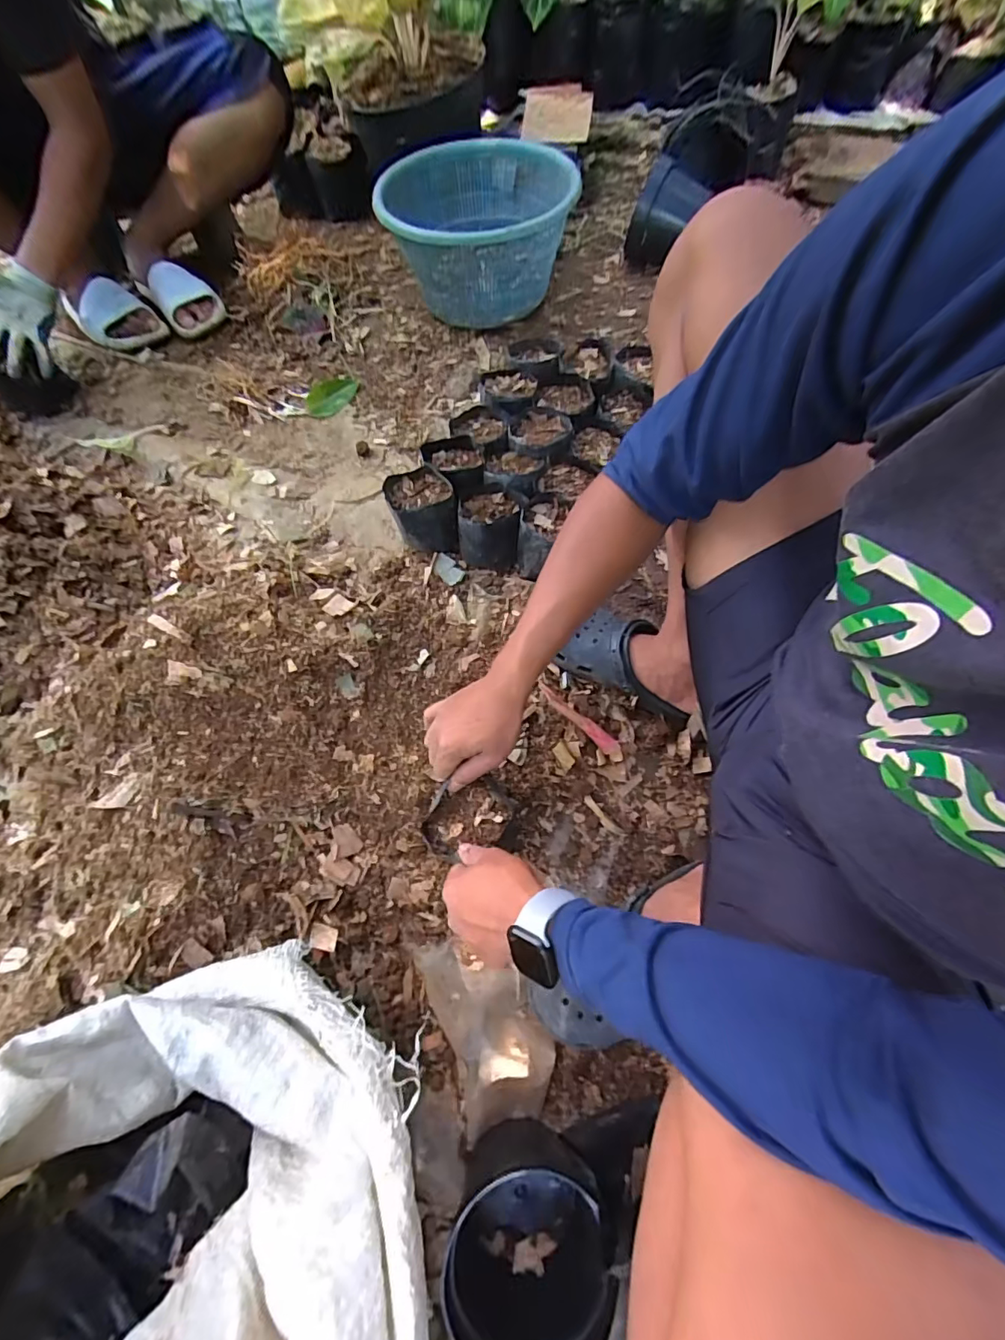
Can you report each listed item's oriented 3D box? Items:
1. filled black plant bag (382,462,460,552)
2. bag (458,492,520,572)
[{"bbox_3d":[-0.118,-0.238,0.780,0.098,0.091,0.104,-15,65,-3],"label":"filled black plant bag"},{"bbox_3d":[-0.018,-0.213,0.768,0.089,0.079,0.092,3,65,5],"label":"bag"}]

